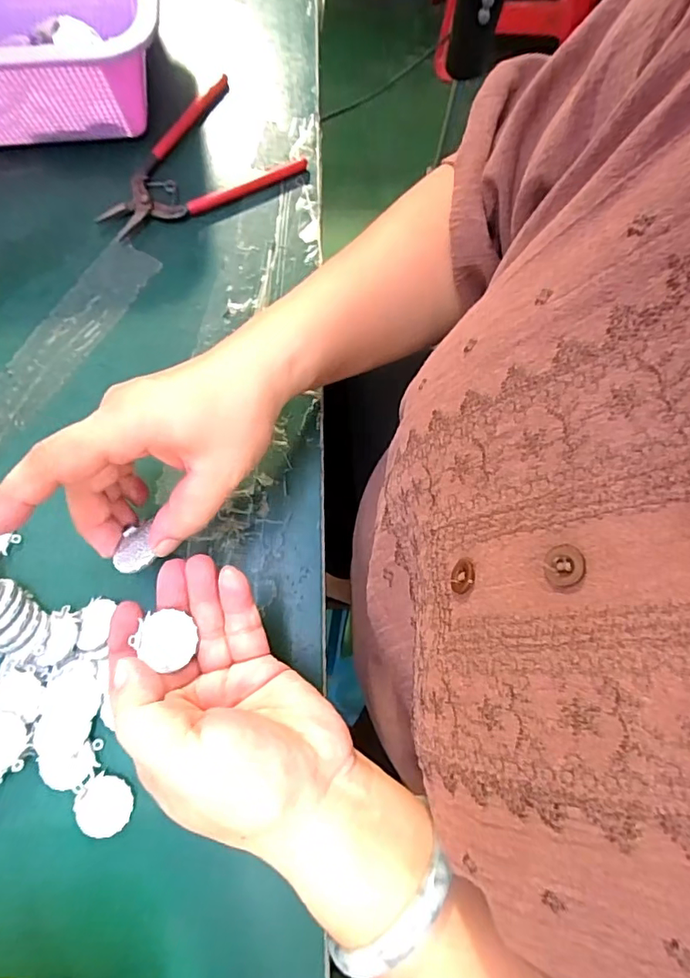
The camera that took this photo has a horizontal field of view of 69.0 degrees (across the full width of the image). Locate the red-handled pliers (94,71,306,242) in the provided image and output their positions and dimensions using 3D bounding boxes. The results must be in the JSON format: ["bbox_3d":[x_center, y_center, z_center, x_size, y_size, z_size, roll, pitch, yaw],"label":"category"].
[{"bbox_3d":[-0.116,-0.235,0.371,0.142,0.012,0.097,-39,78,-11],"label":"red-handled pliers"}]

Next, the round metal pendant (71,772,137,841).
[{"bbox_3d":[-0.125,0.164,0.260,0.028,0.005,0.028,0,74,-1],"label":"round metal pendant"}]

